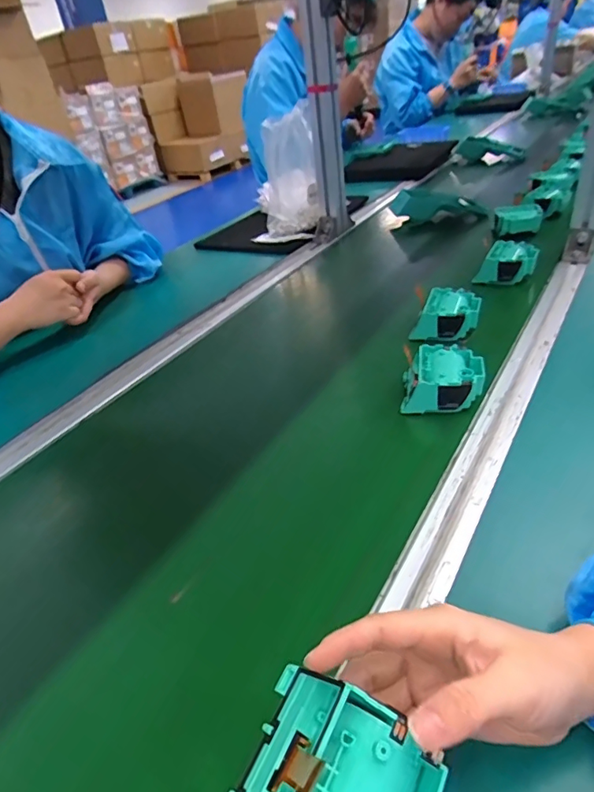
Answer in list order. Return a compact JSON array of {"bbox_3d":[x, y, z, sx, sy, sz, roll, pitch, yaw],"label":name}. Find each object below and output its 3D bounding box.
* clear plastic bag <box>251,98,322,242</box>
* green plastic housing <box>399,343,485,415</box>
[{"bbox_3d":[-0.023,-0.434,0.986,0.125,0.223,0.145,12,40,25],"label":"clear plastic bag"},{"bbox_3d":[0.152,-0.017,0.515,0.079,0.039,0.070,5,38,18],"label":"green plastic housing"}]

